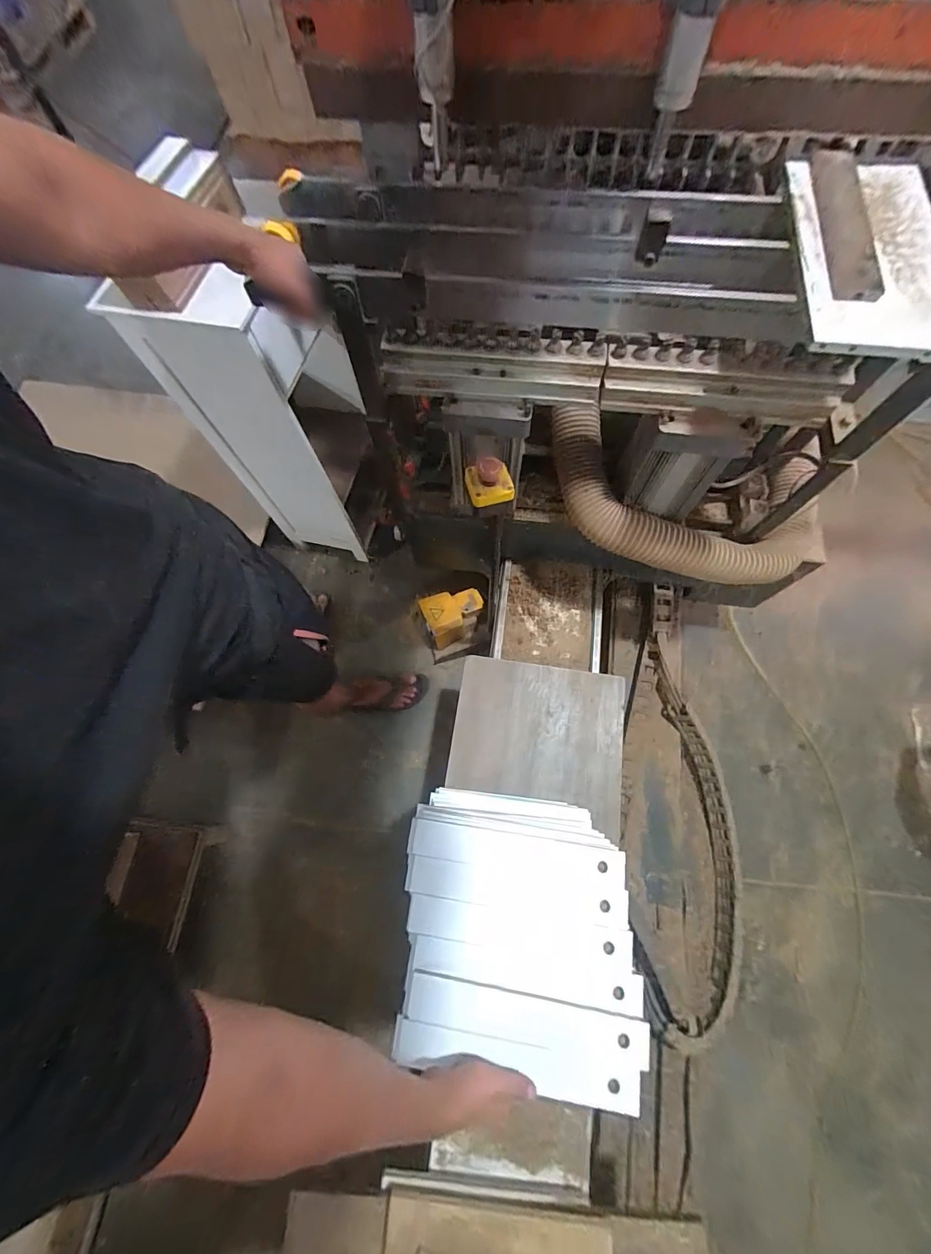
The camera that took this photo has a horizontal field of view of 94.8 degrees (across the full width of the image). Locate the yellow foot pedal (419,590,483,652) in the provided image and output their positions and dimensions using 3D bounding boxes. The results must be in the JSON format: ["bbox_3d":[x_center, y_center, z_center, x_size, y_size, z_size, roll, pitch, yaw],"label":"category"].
[{"bbox_3d":[-0.036,-0.041,1.441,0.203,0.139,0.160,-20,72,-5],"label":"yellow foot pedal"}]

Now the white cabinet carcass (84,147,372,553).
[{"bbox_3d":[-0.510,-0.623,1.205,0.340,0.898,0.439,0,71,2],"label":"white cabinet carcass"}]

